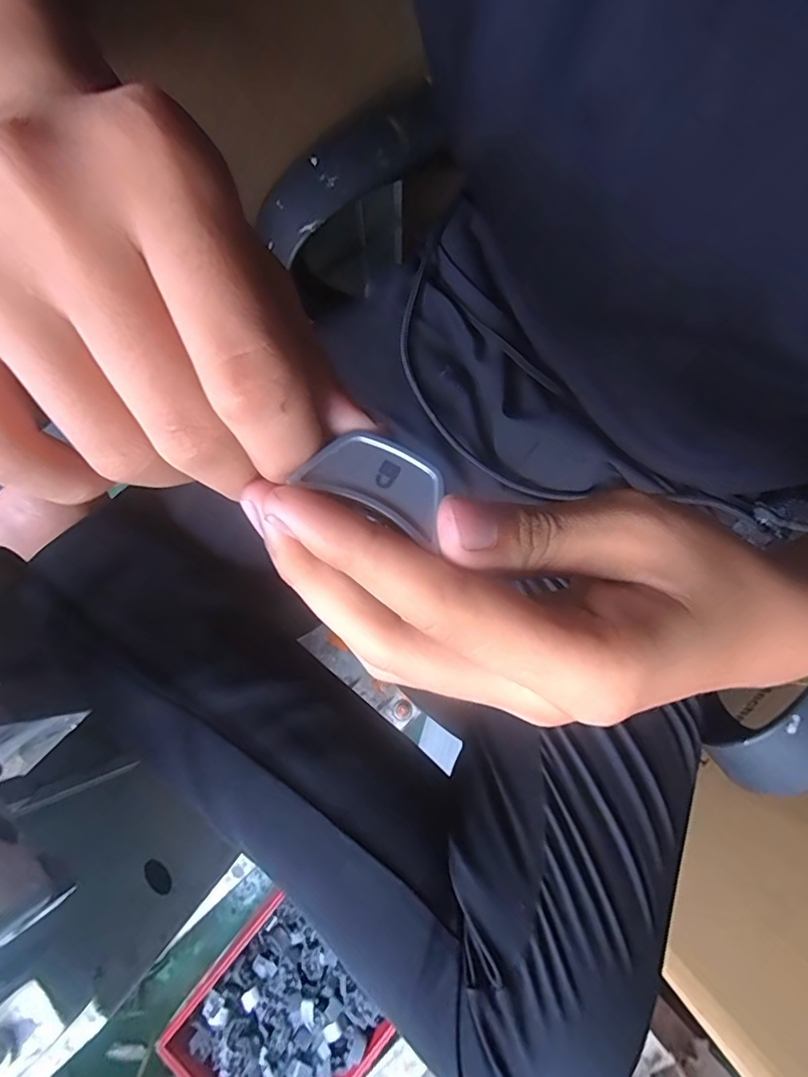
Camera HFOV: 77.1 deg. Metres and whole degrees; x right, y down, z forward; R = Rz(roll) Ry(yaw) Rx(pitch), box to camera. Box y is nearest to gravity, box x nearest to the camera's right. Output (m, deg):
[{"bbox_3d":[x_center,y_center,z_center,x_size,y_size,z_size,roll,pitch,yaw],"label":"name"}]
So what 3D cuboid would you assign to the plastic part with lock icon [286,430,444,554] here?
[{"bbox_3d":[-0.006,-0.015,0.122,0.034,0.006,0.020,25,78,5],"label":"plastic part with lock icon"}]

